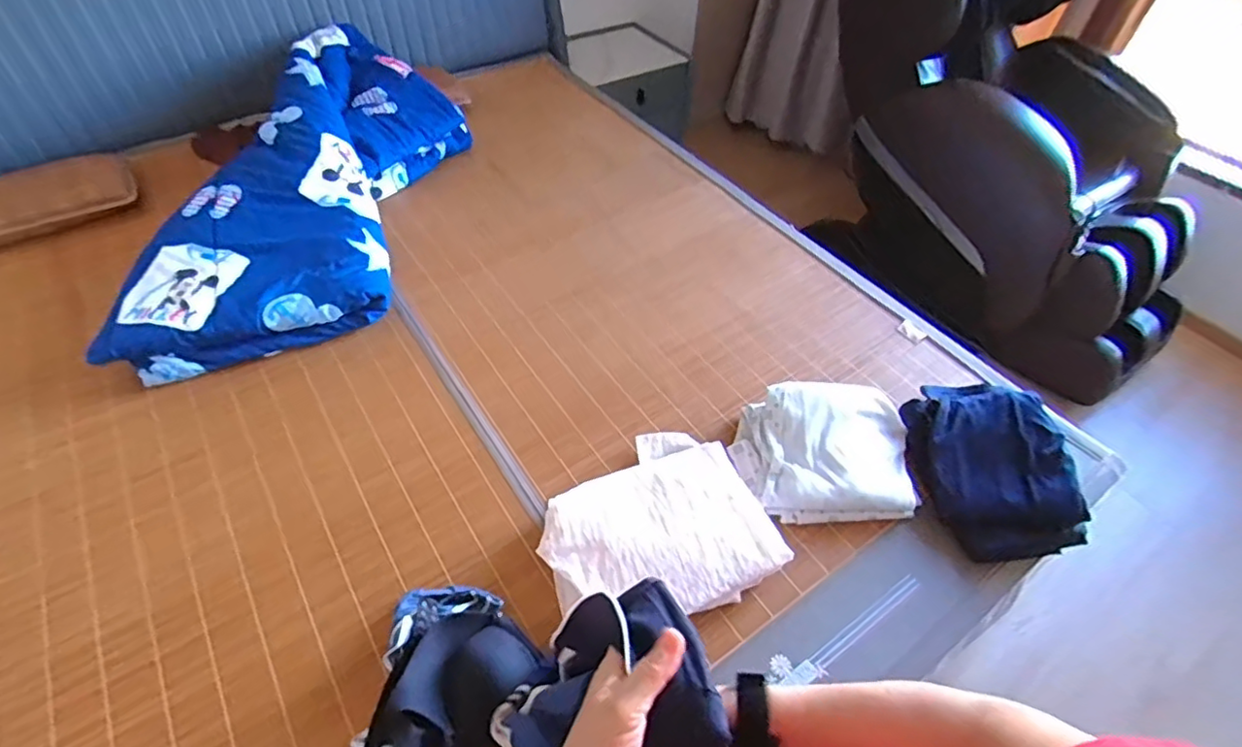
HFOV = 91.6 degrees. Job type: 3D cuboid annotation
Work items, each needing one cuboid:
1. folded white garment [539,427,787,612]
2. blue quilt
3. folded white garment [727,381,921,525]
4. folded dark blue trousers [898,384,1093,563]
[{"bbox_3d":[0.049,0.228,0.913,0.326,0.069,0.283,-19,53,-19],"label":"folded white garment"},{"bbox_3d":[-0.662,-0.460,1.365,0.463,0.202,1.115,5,49,0],"label":"blue quilt"},{"bbox_3d":[0.340,0.128,1.000,0.294,0.086,0.225,0,49,-4],"label":"folded white garment"},{"bbox_3d":[0.598,0.133,0.994,0.214,0.111,0.307,-2,50,-6],"label":"folded dark blue trousers"}]

